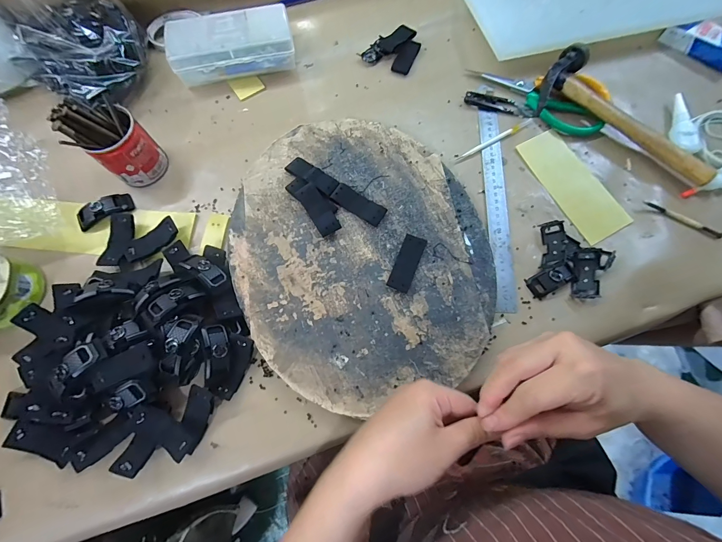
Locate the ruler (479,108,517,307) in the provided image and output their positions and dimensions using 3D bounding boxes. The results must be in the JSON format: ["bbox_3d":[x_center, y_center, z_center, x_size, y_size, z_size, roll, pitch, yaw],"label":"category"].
[{"bbox_3d":[0.166,-0.086,0.397,0.024,0.004,0.274,2,72,2],"label":"ruler"}]

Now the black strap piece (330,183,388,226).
[{"bbox_3d":[-0.003,-0.079,0.382,0.065,0.009,0.025,34,76,11],"label":"black strap piece"}]

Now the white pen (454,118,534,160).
[{"bbox_3d":[0.178,-0.174,0.421,0.117,0.004,0.008,-29,75,-8],"label":"white pen"}]

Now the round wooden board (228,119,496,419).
[{"bbox_3d":[-0.003,-0.030,0.376,0.277,0.030,0.332,-16,73,-4],"label":"round wooden board"}]

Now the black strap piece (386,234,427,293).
[{"bbox_3d":[0.051,-0.009,0.359,0.024,0.010,0.066,22,74,7],"label":"black strap piece"}]

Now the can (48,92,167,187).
[{"bbox_3d":[-0.285,-0.149,0.374,0.068,0.091,0.065,0,73,1],"label":"can"}]

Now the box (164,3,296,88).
[{"bbox_3d":[-0.174,-0.309,0.440,0.162,0.052,0.075,-11,73,-3],"label":"box"}]

